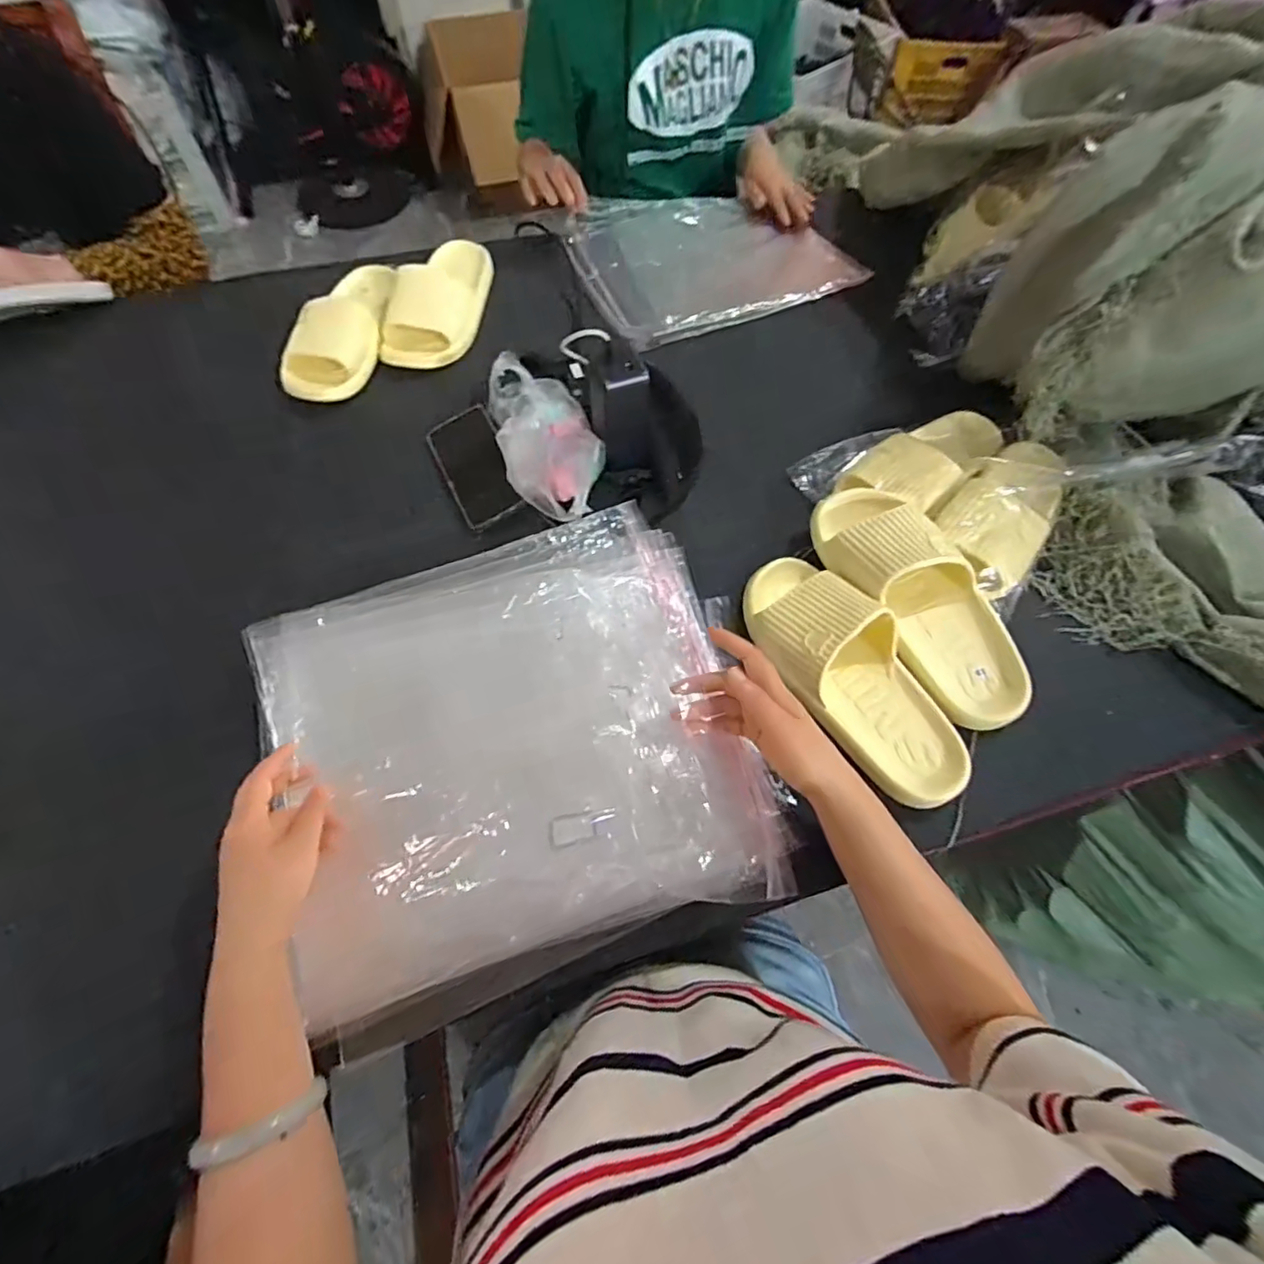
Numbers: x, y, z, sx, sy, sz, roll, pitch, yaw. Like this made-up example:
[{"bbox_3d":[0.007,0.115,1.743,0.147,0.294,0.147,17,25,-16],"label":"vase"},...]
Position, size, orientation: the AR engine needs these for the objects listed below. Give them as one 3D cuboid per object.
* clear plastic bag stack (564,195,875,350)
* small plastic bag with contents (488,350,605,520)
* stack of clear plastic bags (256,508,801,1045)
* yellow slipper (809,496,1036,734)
[{"bbox_3d":[0.110,-0.551,0.808,0.390,0.046,0.300,-21,65,-12],"label":"clear plastic bag stack"},{"bbox_3d":[-0.086,-0.201,0.582,0.106,0.054,0.188,-10,63,-7],"label":"small plastic bag with contents"},{"bbox_3d":[-0.102,0.080,0.477,0.383,0.036,0.368,-12,64,-8],"label":"stack of clear plastic bags"},{"bbox_3d":[0.267,-0.037,0.515,0.094,0.062,0.245,-23,66,-13],"label":"yellow slipper"}]

